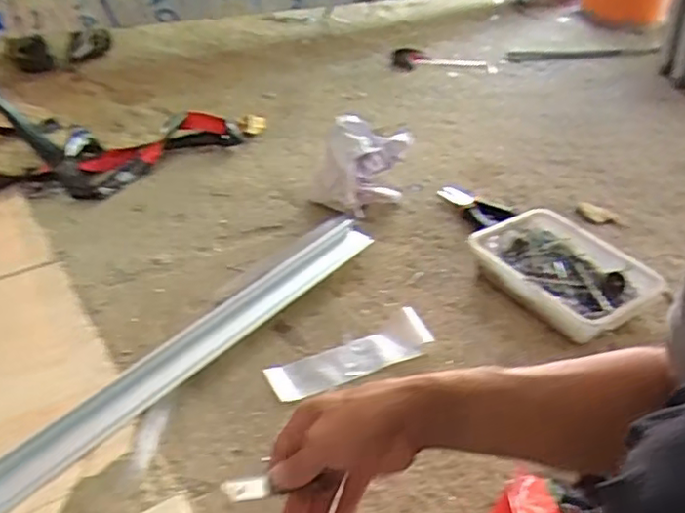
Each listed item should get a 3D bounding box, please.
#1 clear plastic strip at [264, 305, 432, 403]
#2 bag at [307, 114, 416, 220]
[{"bbox_3d":[0.009,0.116,0.732,0.195,0.026,0.054,-17,41,-23],"label":"clear plastic strip"},{"bbox_3d":[0.031,-0.144,1.009,0.147,0.127,0.140,4,37,3],"label":"bag"}]

